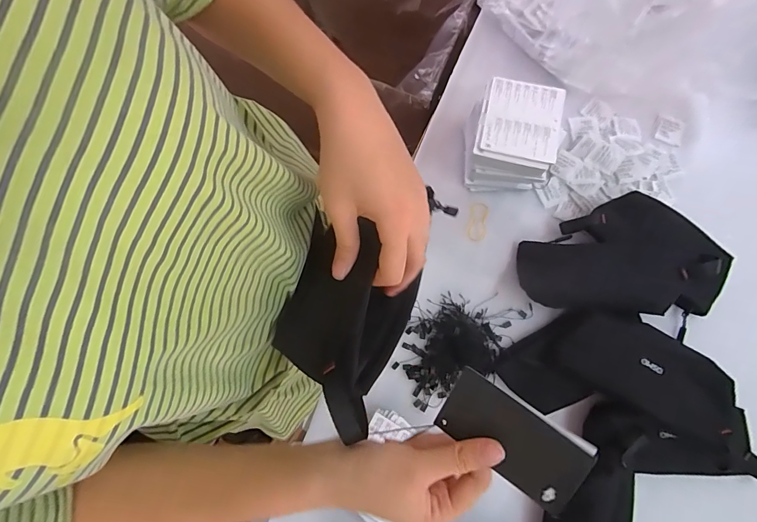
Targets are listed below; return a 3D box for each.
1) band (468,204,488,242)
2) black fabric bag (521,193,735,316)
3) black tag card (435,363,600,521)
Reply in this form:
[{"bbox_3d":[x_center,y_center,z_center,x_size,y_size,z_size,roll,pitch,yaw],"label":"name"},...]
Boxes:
[{"bbox_3d":[0.138,-0.054,0.561,0.024,0.004,0.056,8,79,0],"label":"band"},{"bbox_3d":[0.319,-0.011,0.507,0.256,0.077,0.151,5,79,-1],"label":"black fabric bag"},{"bbox_3d":[0.083,0.113,0.257,0.088,0.005,0.048,31,100,26],"label":"black tag card"}]

